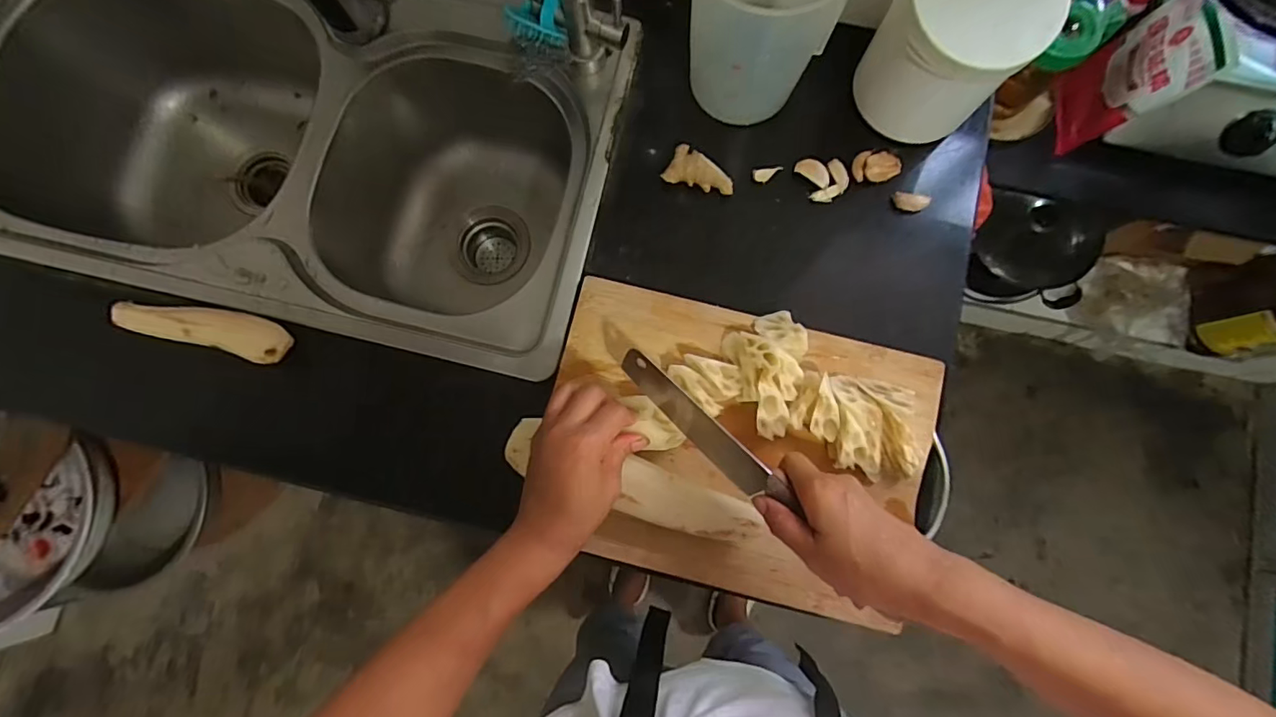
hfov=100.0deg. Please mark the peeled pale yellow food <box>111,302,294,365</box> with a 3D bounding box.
[{"bbox_3d":[-0.395,-0.028,0.492,0.157,0.040,0.039,14,82,3],"label":"peeled pale yellow food"}]

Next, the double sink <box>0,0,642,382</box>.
[{"bbox_3d":[-0.349,-0.224,0.622,0.665,0.262,0.381,13,82,3],"label":"double sink"}]

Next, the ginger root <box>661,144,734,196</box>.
[{"bbox_3d":[0.059,-0.173,0.511,0.063,0.024,0.032,32,83,5],"label":"ginger root"}]

